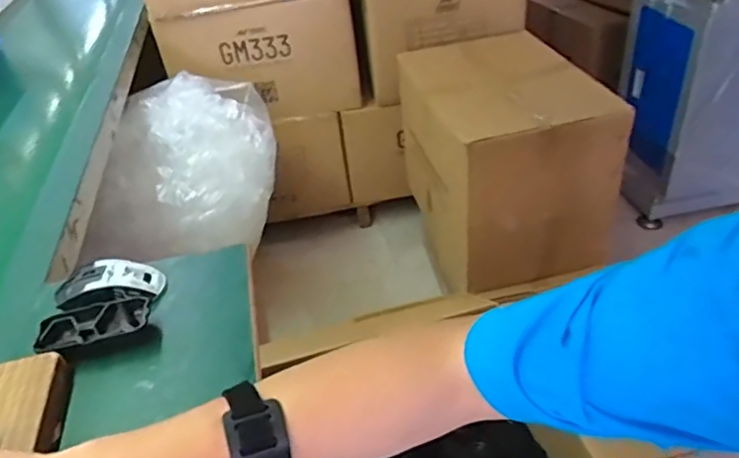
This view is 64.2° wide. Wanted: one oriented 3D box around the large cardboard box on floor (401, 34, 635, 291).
[{"bbox_3d":[0.317,-0.178,1.435,0.366,0.403,0.483,-13,38,-9],"label":"large cardboard box on floor"}]

